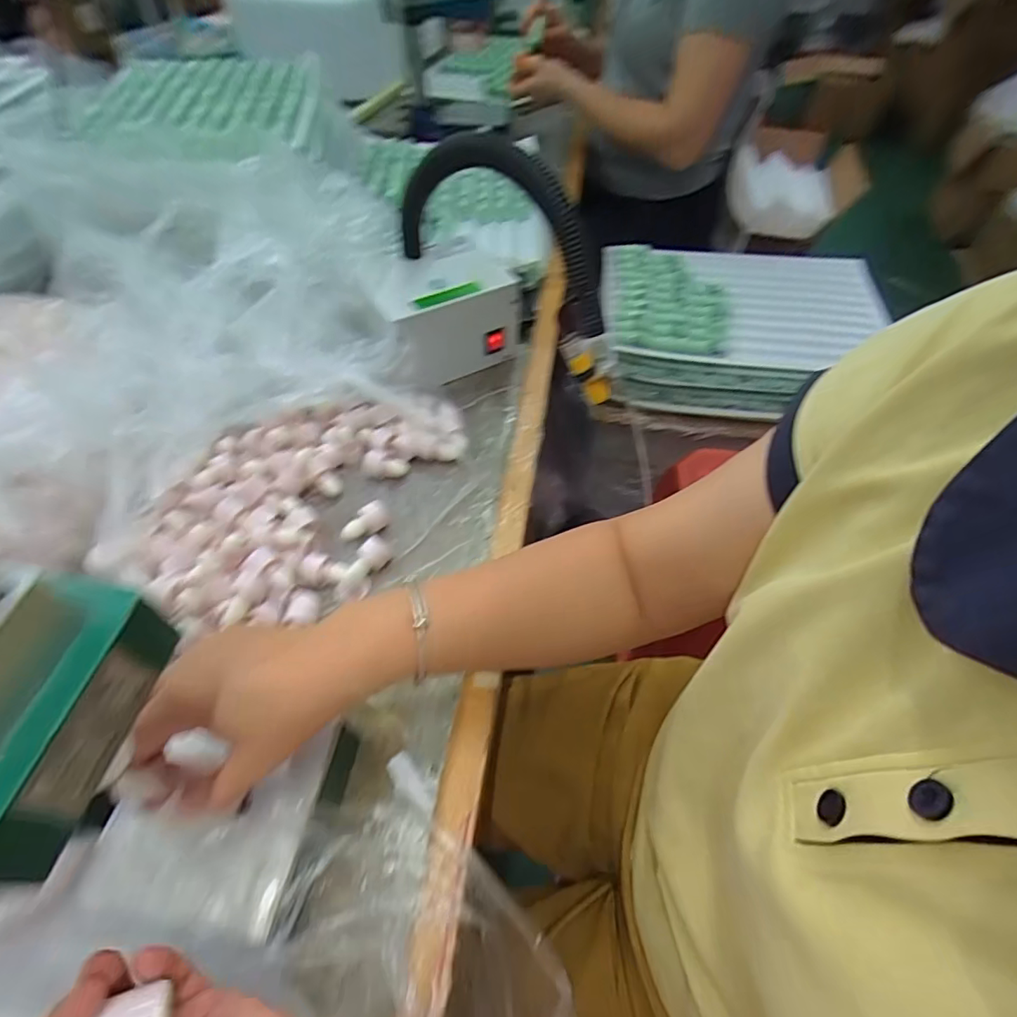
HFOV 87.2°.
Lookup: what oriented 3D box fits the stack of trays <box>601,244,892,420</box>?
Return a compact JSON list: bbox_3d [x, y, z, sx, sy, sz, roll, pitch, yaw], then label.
[{"bbox_3d":[0.390,-0.319,0.932,0.446,0.125,0.307,4,53,3],"label":"stack of trays"}]

